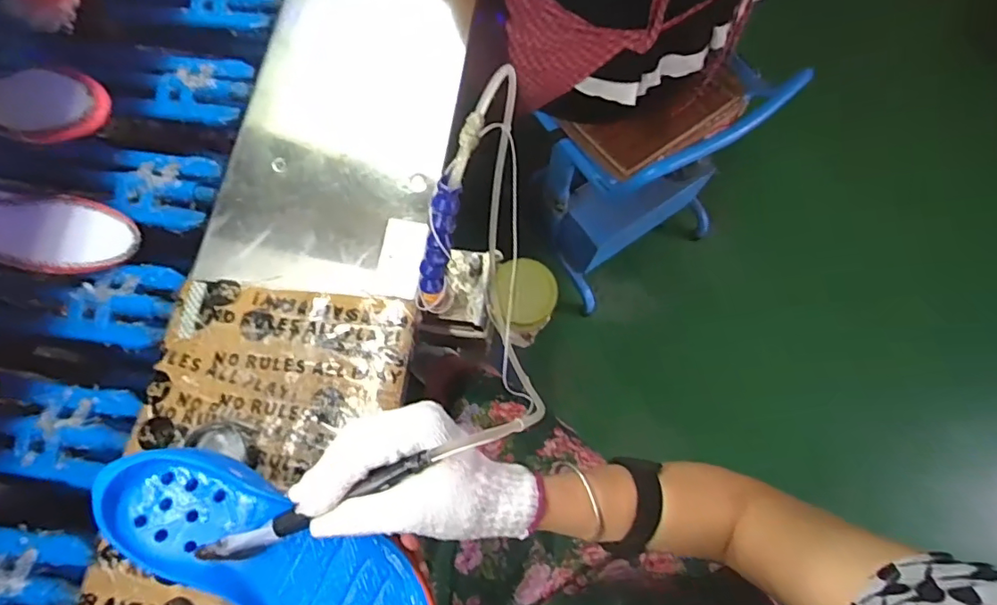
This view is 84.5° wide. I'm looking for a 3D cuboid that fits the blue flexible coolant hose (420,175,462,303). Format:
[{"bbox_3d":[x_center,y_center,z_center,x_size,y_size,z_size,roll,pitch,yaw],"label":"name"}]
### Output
[{"bbox_3d":[-0.055,-0.051,0.500,0.026,0.138,0.018,26,47,8],"label":"blue flexible coolant hose"}]

